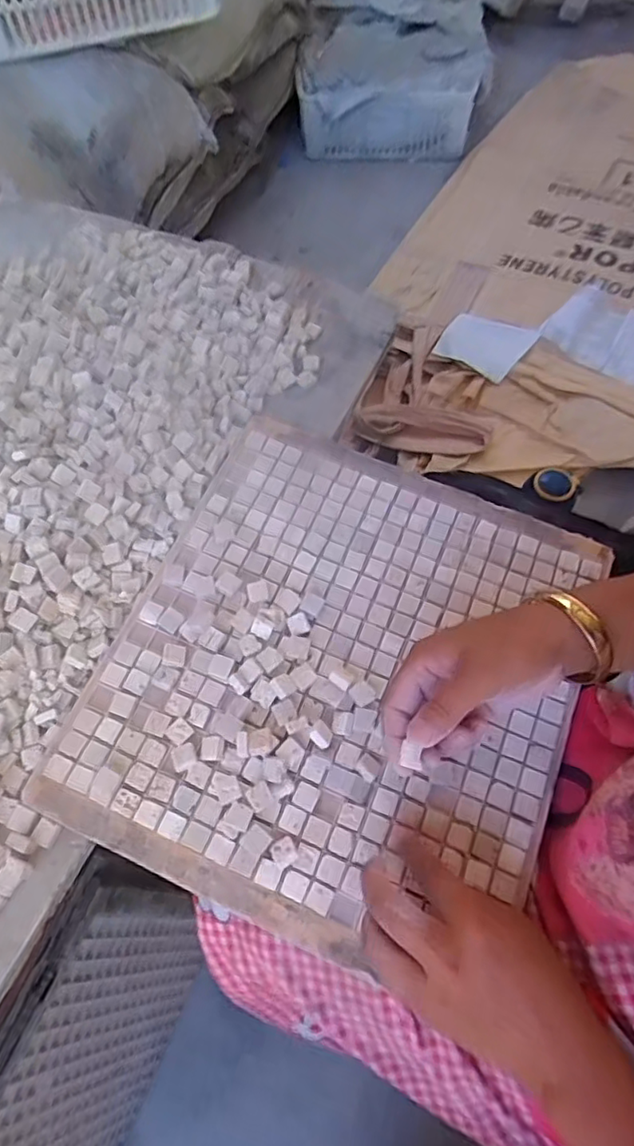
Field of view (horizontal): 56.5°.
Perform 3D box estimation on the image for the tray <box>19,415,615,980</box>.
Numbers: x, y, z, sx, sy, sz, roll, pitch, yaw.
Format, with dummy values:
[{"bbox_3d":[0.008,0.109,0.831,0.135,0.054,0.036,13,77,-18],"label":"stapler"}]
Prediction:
[{"bbox_3d":[0.020,0.064,0.432,0.318,0.037,0.347,20,66,14],"label":"tray"}]

